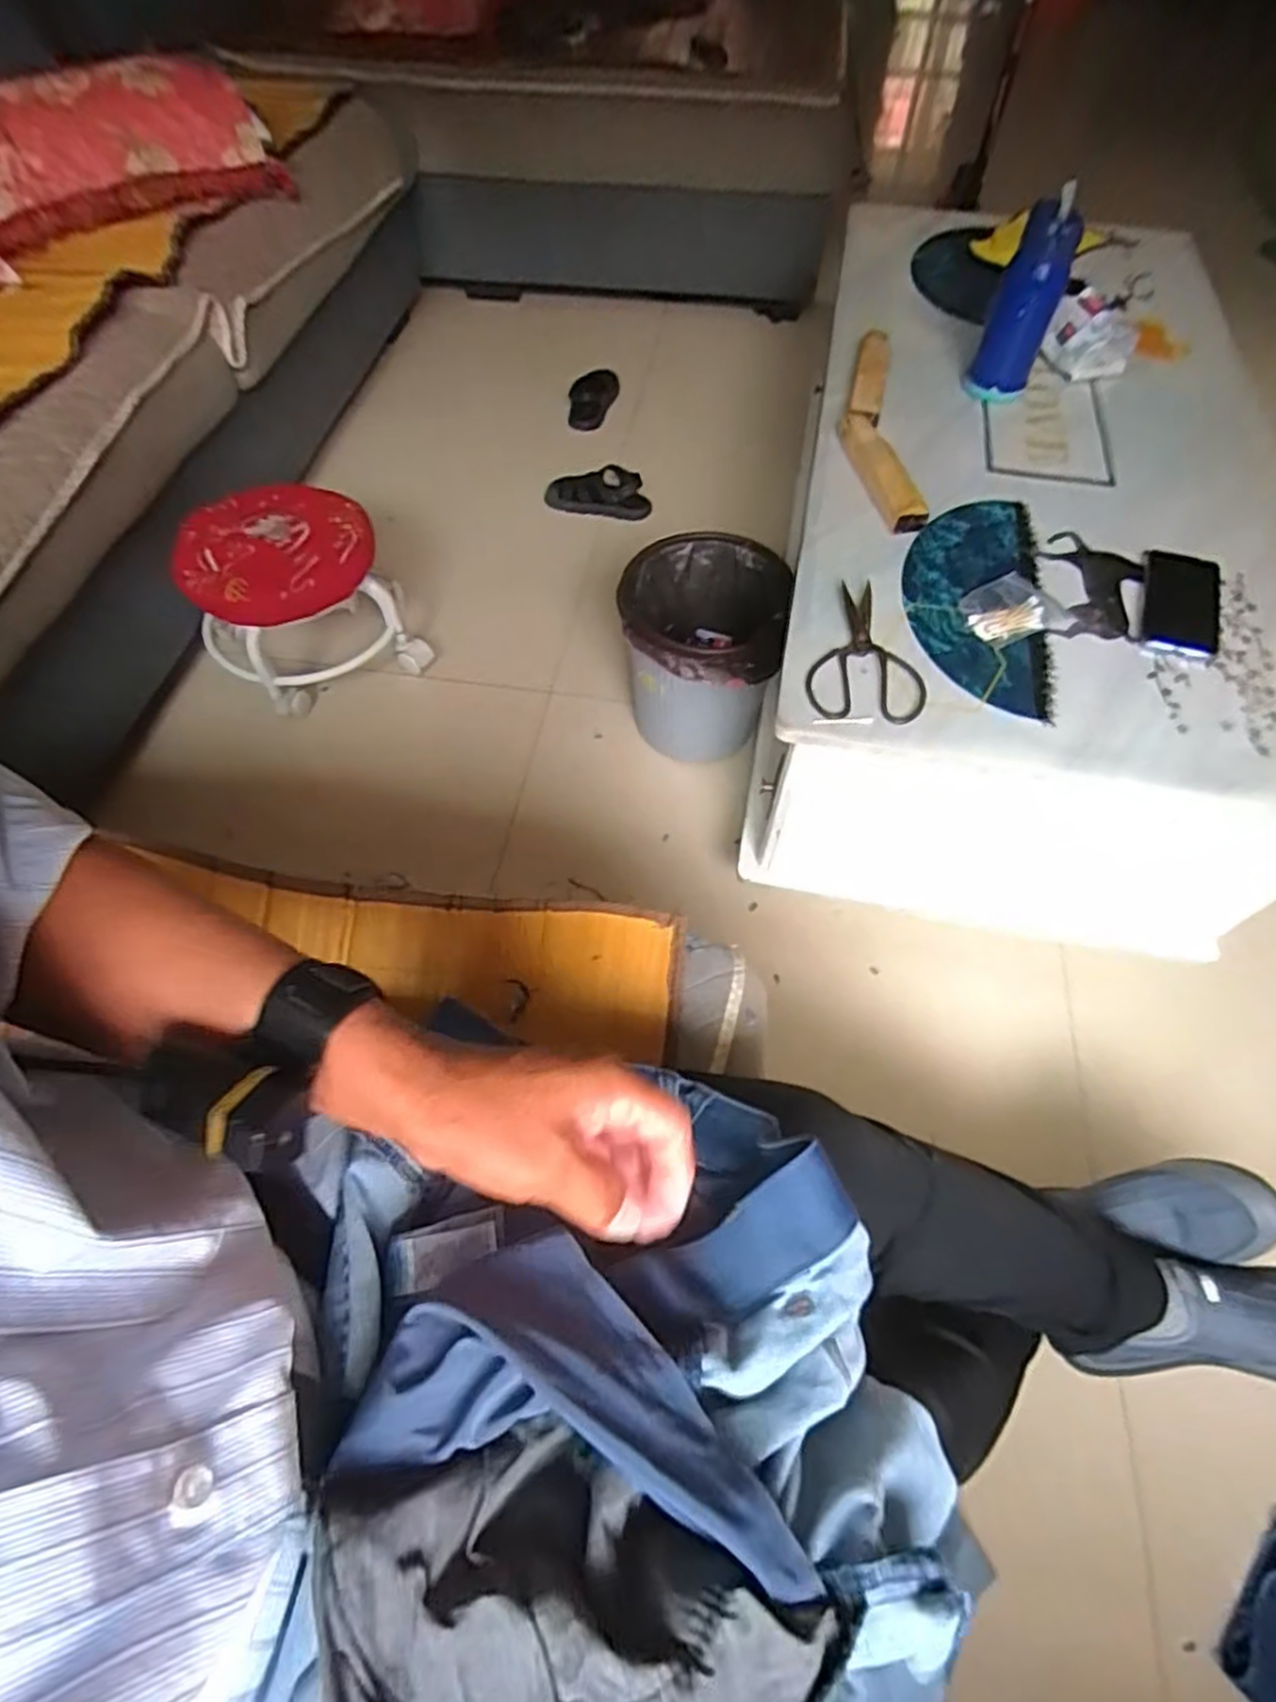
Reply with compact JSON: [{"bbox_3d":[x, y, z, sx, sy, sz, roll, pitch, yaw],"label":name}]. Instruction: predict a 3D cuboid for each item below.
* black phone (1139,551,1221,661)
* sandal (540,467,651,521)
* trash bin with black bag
[{"bbox_3d":[0.599,-0.274,0.828,0.079,0.007,0.172,19,60,11],"label":"black phone"},{"bbox_3d":[-0.085,-0.714,1.498,0.212,0.096,0.066,14,59,9],"label":"sandal"},{"bbox_3d":[0.090,-0.279,1.115,0.217,0.267,0.247,4,58,2],"label":"trash bin with black bag"}]

